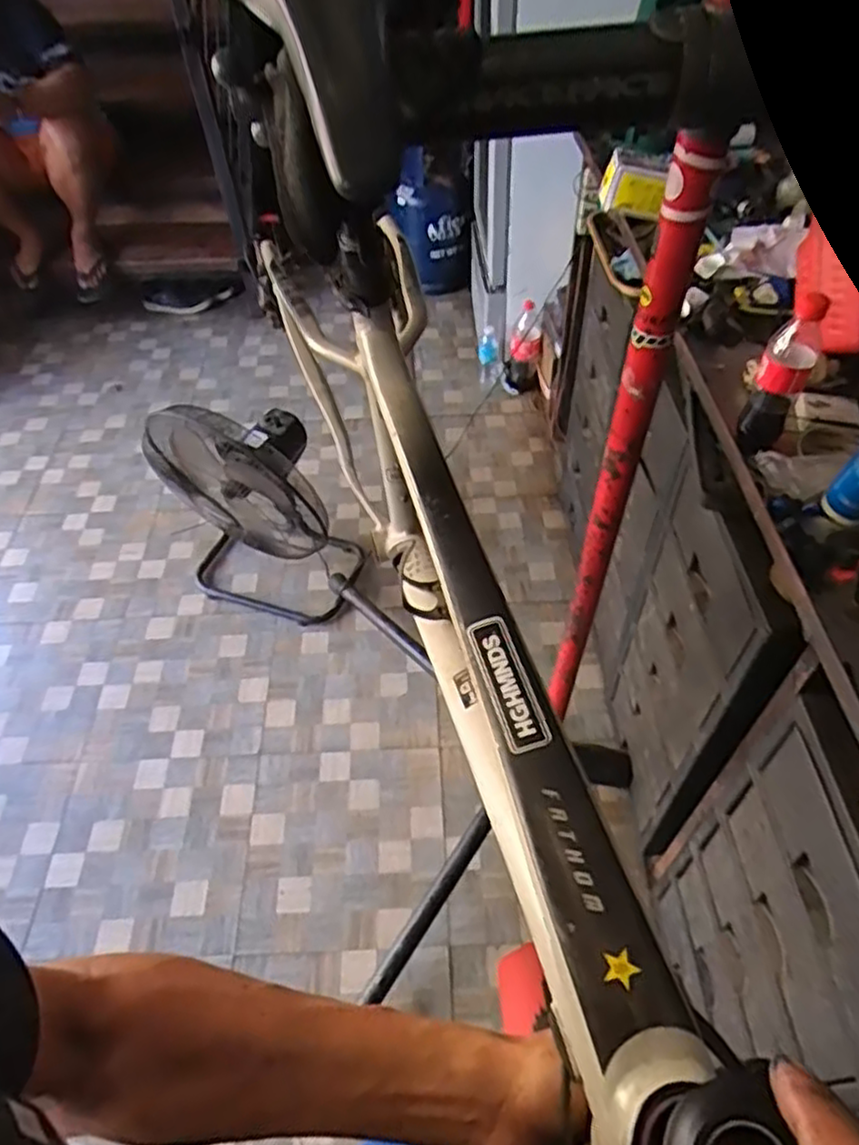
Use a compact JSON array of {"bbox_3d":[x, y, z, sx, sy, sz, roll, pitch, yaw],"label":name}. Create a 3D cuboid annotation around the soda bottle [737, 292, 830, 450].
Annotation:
[{"bbox_3d":[0.404,-0.224,0.812,0.055,0.183,0.048,26,55,22],"label":"soda bottle"}]

